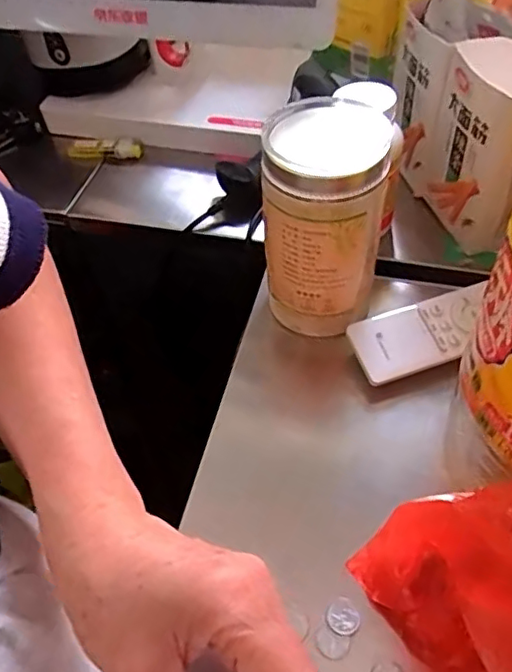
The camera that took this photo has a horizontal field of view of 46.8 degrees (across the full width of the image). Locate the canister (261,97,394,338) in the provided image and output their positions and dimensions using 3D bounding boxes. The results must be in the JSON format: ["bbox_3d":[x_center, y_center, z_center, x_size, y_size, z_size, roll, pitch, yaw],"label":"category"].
[{"bbox_3d":[0.045,-0.072,0.392,0.073,0.144,0.070,5,53,9],"label":"canister"}]

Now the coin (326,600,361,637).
[{"bbox_3d":[0.047,0.152,0.318,0.018,0.004,0.017,-2,52,3],"label":"coin"}]

